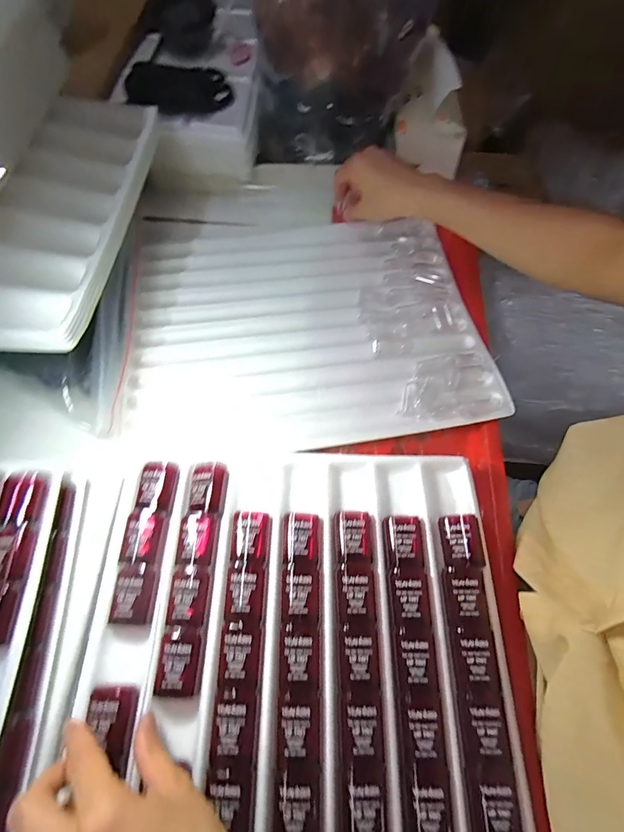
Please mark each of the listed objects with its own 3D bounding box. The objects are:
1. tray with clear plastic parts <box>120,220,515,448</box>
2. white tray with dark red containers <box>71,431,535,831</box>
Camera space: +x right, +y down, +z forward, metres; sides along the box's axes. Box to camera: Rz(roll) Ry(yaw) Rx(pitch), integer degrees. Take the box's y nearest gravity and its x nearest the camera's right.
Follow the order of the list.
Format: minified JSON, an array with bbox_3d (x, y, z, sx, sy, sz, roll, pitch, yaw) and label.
[{"bbox_3d":[-0.011,-0.119,0.468,0.375,0.020,0.324,-6,61,-3],"label":"tray with clear plastic parts"},{"bbox_3d":[-0.013,0.201,0.283,0.301,0.033,0.382,0,61,0],"label":"white tray with dark red containers"}]

